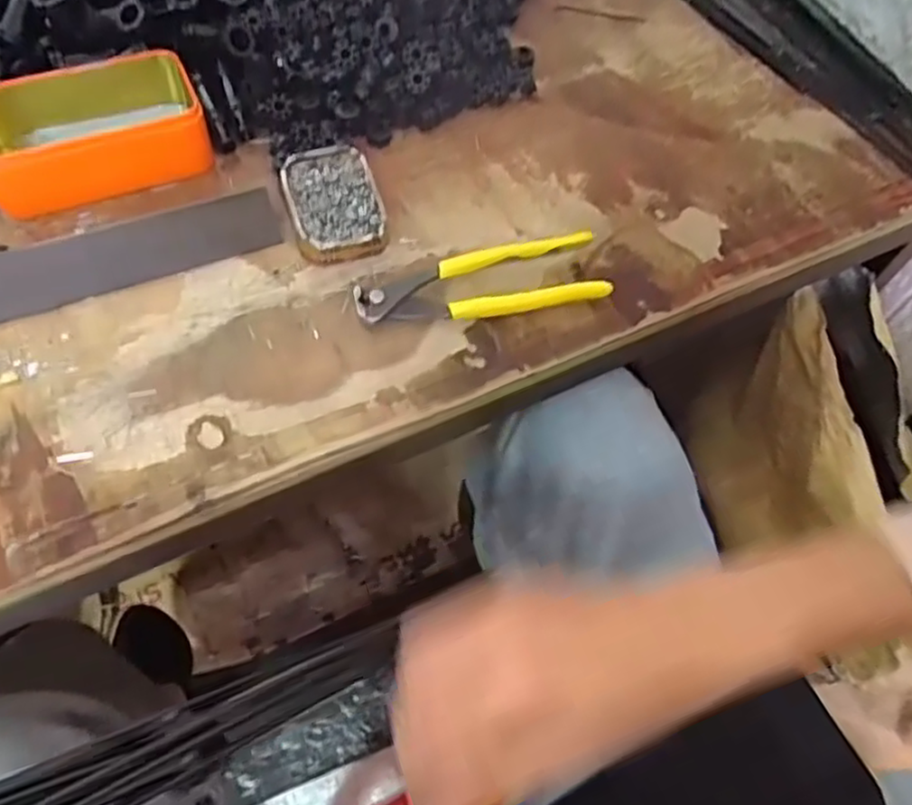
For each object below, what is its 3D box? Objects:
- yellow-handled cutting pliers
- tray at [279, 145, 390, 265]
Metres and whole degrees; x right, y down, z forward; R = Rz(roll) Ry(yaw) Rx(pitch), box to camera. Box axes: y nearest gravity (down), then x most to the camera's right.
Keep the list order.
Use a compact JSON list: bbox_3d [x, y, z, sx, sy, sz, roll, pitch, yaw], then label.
[{"bbox_3d":[0.016,-0.078,0.462,0.163,0.013,0.046,-11,76,-7],"label":"yellow-handled cutting pliers"},{"bbox_3d":[-0.084,-0.135,0.484,0.061,0.027,0.090,-15,64,-14],"label":"tray"}]

